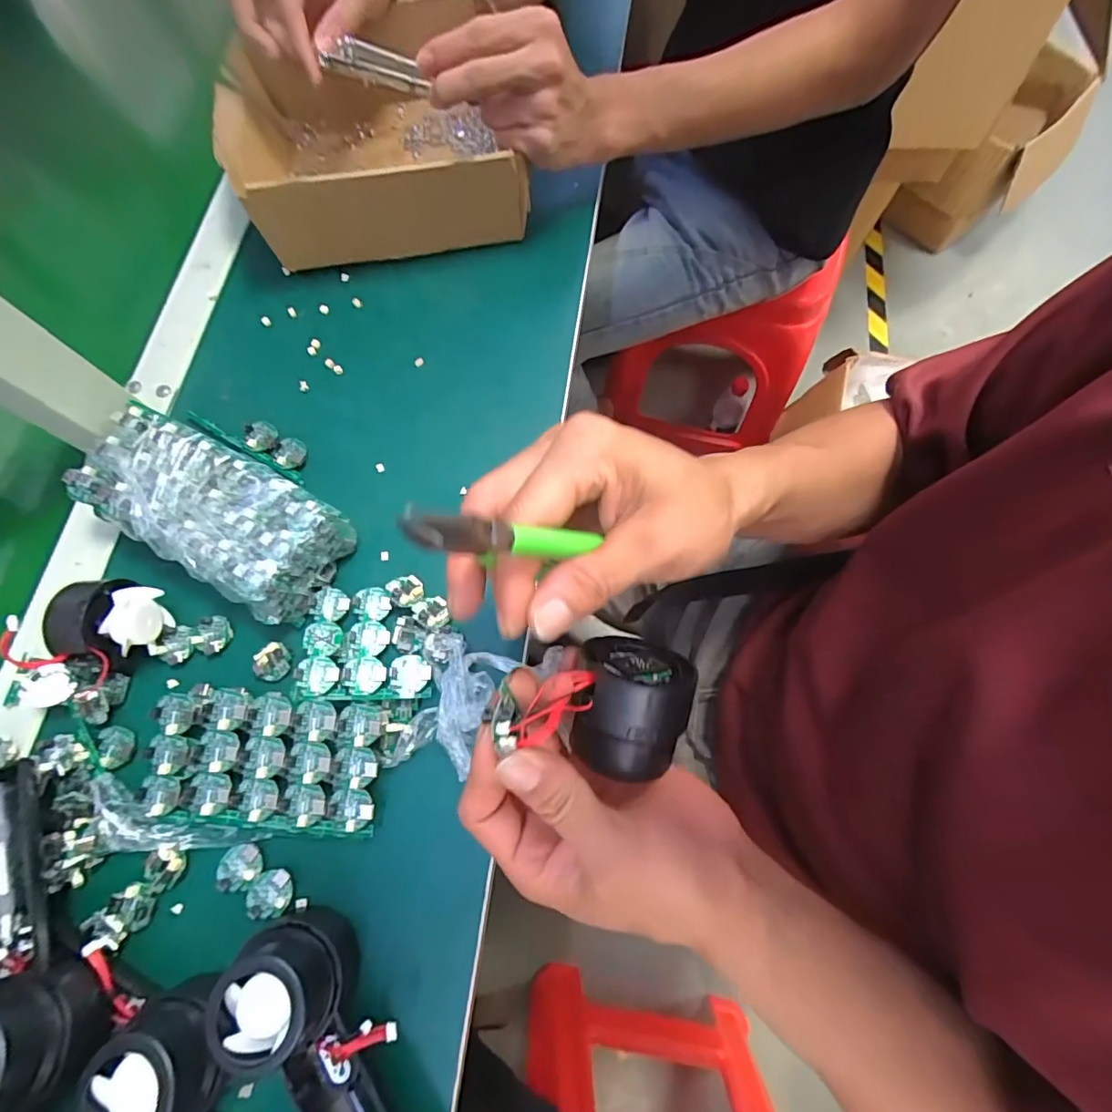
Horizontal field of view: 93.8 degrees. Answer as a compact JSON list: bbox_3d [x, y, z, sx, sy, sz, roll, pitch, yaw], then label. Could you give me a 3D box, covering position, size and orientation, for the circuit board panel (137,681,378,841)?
[{"bbox_3d":[-0.174,0.120,0.307,0.137,0.019,0.073,5,73,4],"label":"circuit board panel"}]

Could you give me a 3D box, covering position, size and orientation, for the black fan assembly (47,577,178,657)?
[{"bbox_3d":[-0.281,0.040,0.328,0.050,0.049,0.047,8,73,5],"label":"black fan assembly"}]

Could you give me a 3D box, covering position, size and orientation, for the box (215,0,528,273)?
[{"bbox_3d":[-0.154,-0.358,0.442,0.224,0.077,0.224,-11,72,-1],"label":"box"}]

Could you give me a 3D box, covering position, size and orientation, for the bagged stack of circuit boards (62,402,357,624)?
[{"bbox_3d":[-0.225,-0.030,0.348,0.163,0.046,0.083,29,76,11],"label":"bagged stack of circuit boards"}]

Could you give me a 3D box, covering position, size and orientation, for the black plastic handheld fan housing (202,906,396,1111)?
[{"bbox_3d":[-0.106,0.261,0.259,0.053,0.052,0.160,-40,75,-10],"label":"black plastic handheld fan housing"}]

